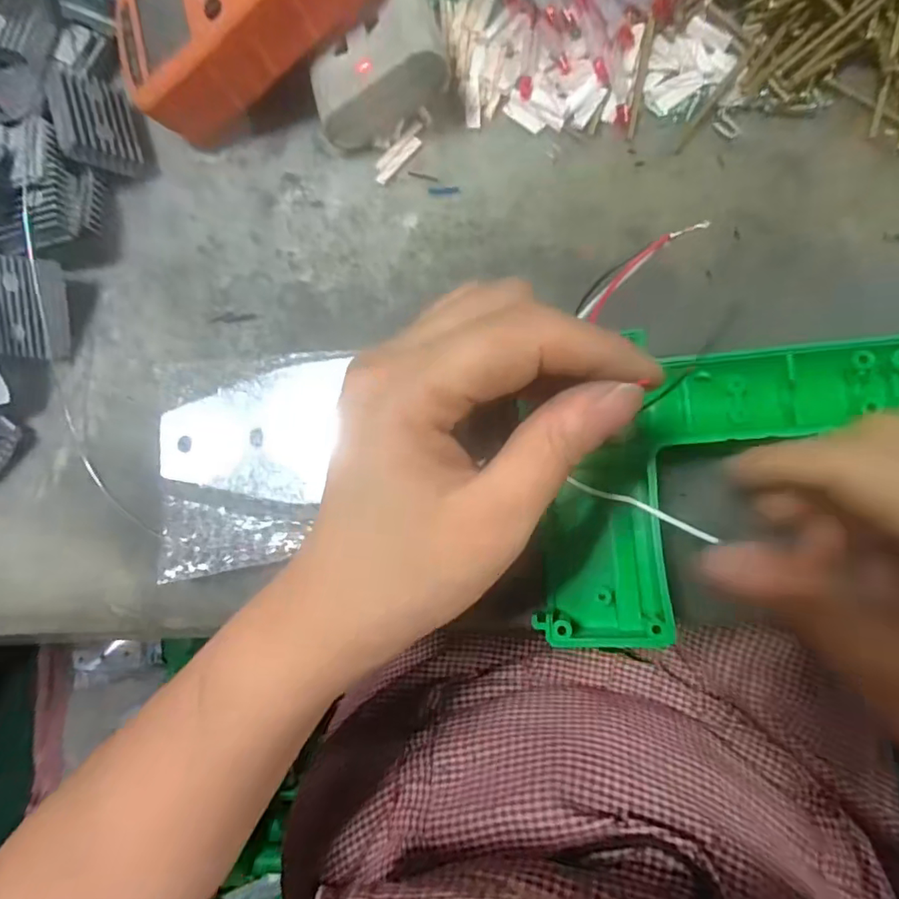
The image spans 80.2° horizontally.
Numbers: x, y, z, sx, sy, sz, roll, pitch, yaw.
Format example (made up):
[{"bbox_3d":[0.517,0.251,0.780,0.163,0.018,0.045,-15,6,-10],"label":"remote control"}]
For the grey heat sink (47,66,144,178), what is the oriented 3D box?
[{"bbox_3d":[-0.170,-0.158,0.258,0.011,0.034,0.048,-25,80,48],"label":"grey heat sink"}]

